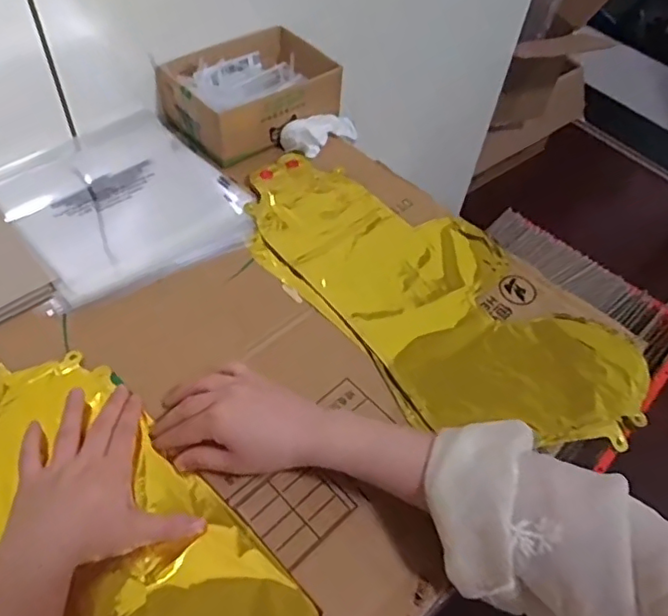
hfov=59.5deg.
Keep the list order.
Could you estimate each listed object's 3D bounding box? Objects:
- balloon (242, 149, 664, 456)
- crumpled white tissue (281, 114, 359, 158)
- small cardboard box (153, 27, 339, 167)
[{"bbox_3d":[0.084,-0.021,0.574,0.203,0.013,0.431,-36,63,-28],"label":"balloon"},{"bbox_3d":[-0.009,-0.216,0.712,0.041,0.037,0.111,40,44,24],"label":"crumpled white tissue"},{"bbox_3d":[-0.101,-0.256,0.701,0.190,0.063,0.135,-29,59,-24],"label":"small cardboard box"}]

